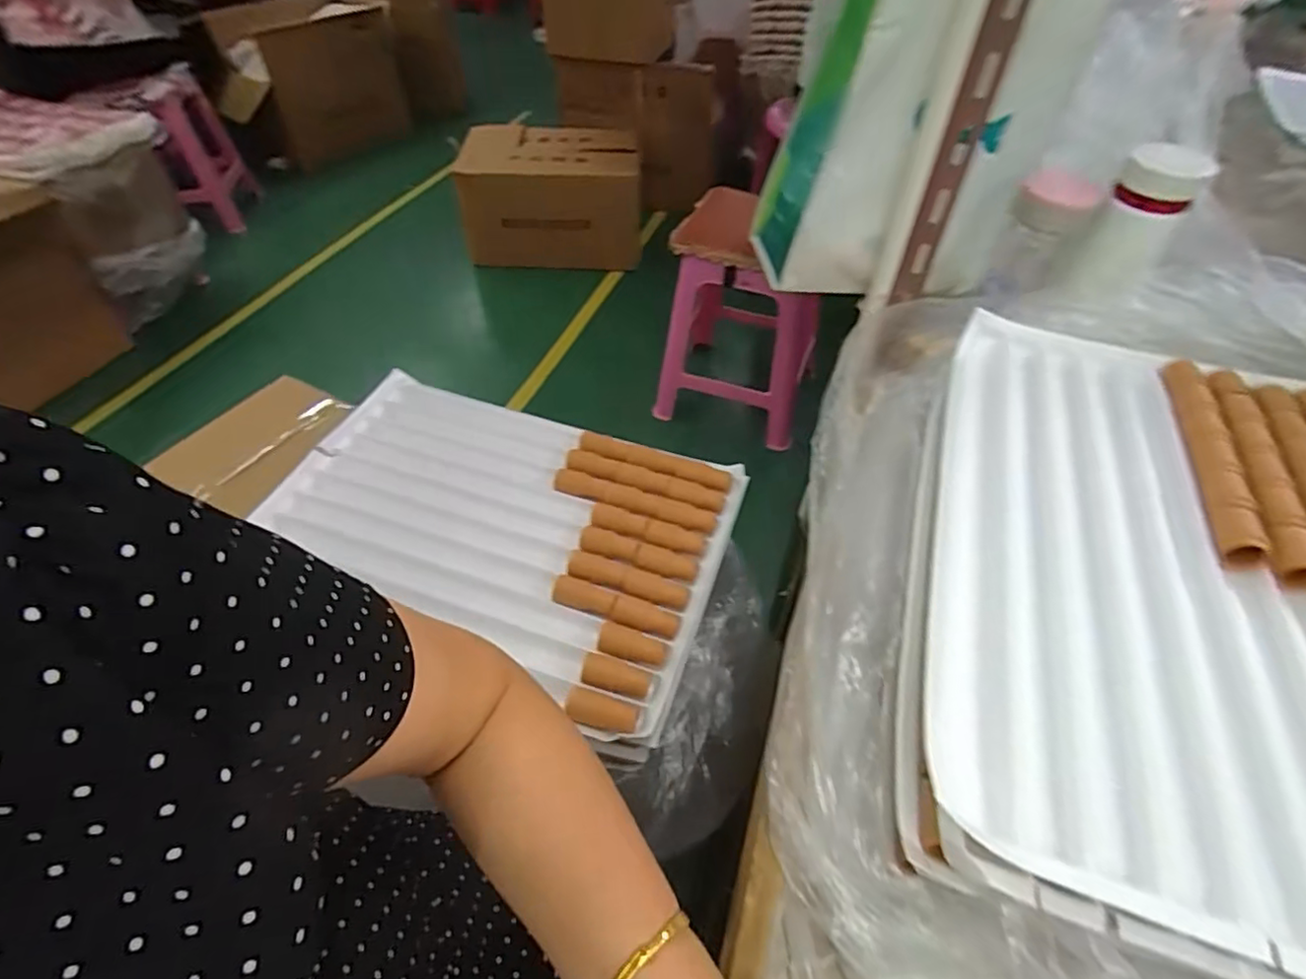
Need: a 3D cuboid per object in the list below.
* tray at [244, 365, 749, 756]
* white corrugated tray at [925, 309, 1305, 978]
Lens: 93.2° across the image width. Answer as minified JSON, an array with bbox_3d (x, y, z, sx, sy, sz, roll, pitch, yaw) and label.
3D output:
[{"bbox_3d":[-0.160,0.028,0.617,0.453,0.023,0.297,15,50,14],"label":"tray"},{"bbox_3d":[0.348,0.061,0.392,0.298,0.057,0.429,17,50,15],"label":"white corrugated tray"}]

